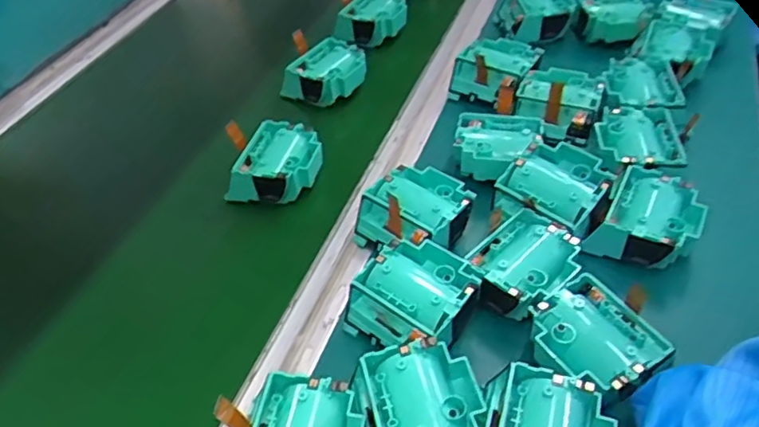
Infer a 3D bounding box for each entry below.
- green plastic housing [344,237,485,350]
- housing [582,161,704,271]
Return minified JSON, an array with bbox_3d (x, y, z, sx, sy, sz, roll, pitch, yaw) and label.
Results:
[{"bbox_3d":[0.027,0.063,0.432,0.079,0.046,0.076,27,53,28],"label":"green plastic housing"},{"bbox_3d":[0.209,0.007,0.470,0.063,0.032,0.085,29,54,29],"label":"housing"}]

